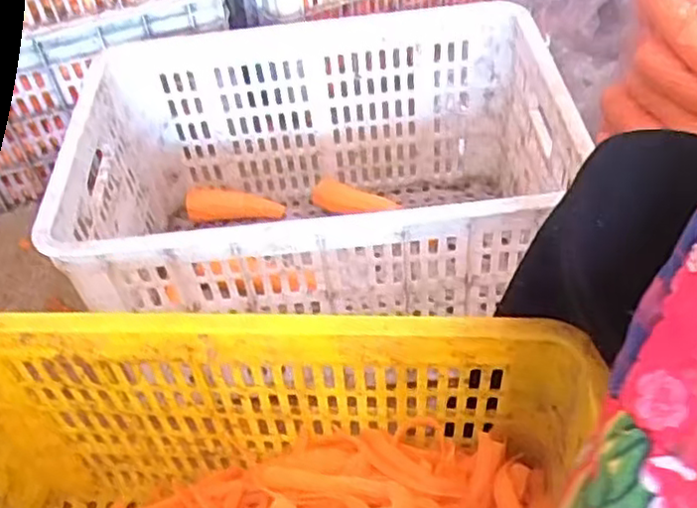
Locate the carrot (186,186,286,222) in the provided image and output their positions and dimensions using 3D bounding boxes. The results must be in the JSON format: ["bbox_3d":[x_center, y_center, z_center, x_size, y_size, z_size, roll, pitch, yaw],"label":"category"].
[{"bbox_3d":[-0.162,-0.070,0.994,0.136,0.045,0.035,4,46,-9],"label":"carrot"}]

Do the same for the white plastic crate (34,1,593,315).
[{"bbox_3d":[-0.024,-0.066,0.826,0.506,0.275,0.363,-5,47,0],"label":"white plastic crate"}]

